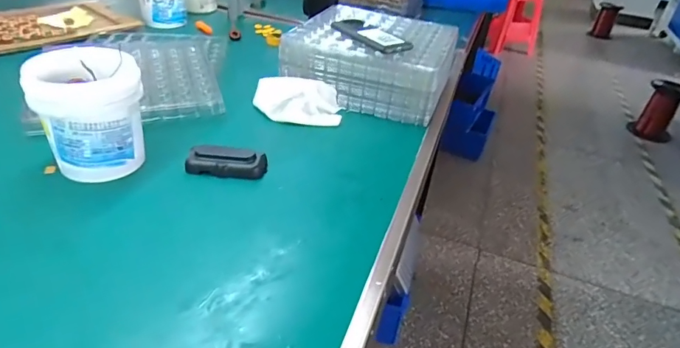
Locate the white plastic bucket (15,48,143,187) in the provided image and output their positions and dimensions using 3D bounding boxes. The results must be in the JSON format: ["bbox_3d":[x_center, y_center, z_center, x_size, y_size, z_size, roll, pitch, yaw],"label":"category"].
[{"bbox_3d":[-0.323,-0.082,0.580,0.122,0.130,0.116,-14,40,-28],"label":"white plastic bucket"}]

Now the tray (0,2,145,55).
[{"bbox_3d":[-0.654,-0.341,1.004,0.255,0.015,0.318,33,42,32],"label":"tray"}]

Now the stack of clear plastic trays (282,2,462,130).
[{"bbox_3d":[0.067,-0.234,0.888,0.290,0.109,0.277,16,35,12],"label":"stack of clear plastic trays"}]

